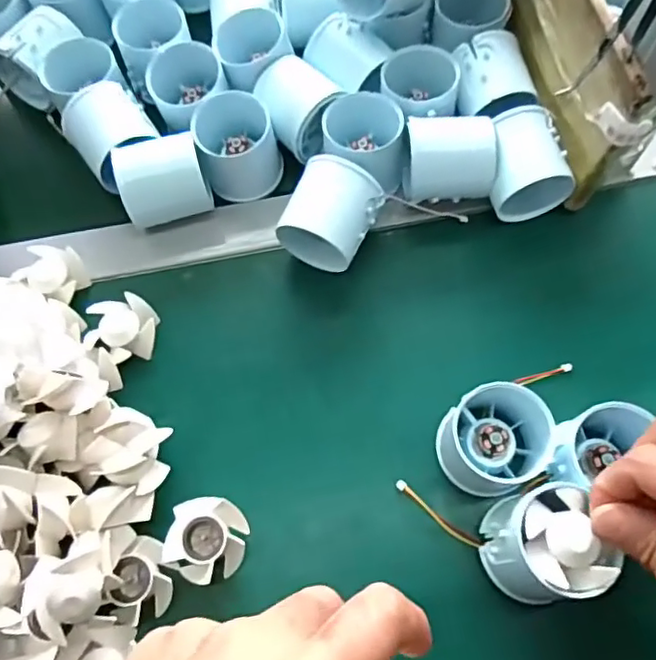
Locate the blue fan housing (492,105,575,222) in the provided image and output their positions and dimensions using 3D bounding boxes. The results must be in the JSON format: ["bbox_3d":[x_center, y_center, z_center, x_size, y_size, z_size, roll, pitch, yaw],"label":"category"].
[{"bbox_3d":[0.127,-0.103,0.386,0.047,0.054,0.056,-7,68,-1],"label":"blue fan housing"}]

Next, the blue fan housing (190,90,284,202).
[{"bbox_3d":[-0.060,-0.123,0.402,0.051,0.050,0.047,-13,68,-3],"label":"blue fan housing"}]

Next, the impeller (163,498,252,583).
[{"bbox_3d":[-0.066,0.114,0.326,0.041,0.015,0.043,16,69,8],"label":"impeller"}]

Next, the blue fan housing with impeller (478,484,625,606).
[{"bbox_3d":[0.107,0.107,0.299,0.049,0.053,0.051,-1,68,2],"label":"blue fan housing with impeller"}]

